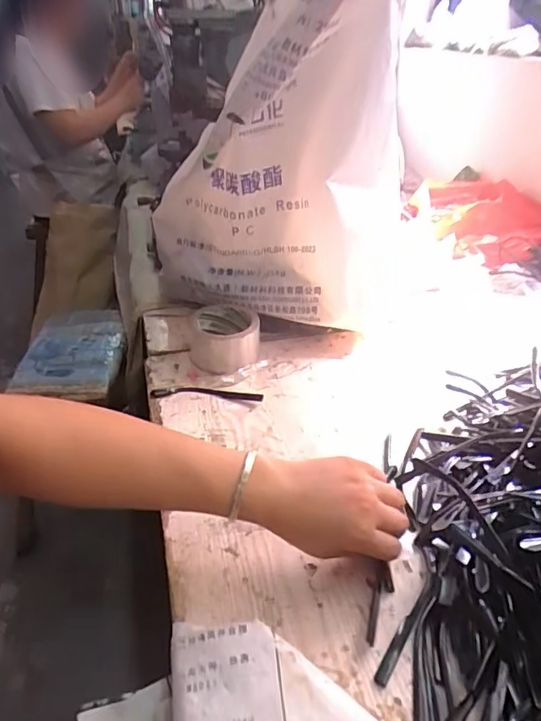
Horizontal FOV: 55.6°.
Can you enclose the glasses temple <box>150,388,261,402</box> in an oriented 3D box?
[{"bbox_3d":[-0.087,0.046,0.712,0.153,0.009,0.030,2,33,3],"label":"glasses temple"}]

